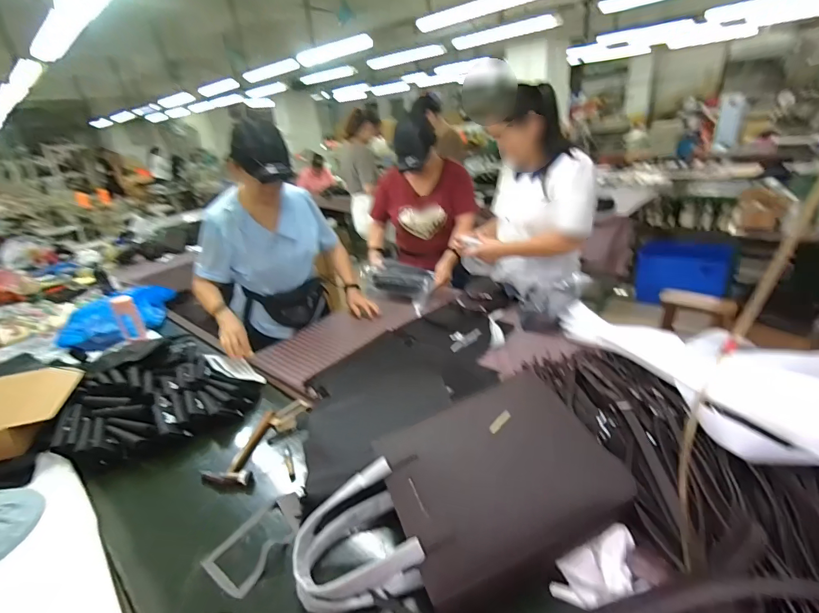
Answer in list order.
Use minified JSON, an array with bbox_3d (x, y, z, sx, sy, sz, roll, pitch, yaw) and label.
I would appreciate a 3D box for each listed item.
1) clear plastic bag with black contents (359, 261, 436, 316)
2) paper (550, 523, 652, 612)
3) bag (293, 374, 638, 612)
[{"bbox_3d":[-0.047,-0.092,1.563,0.300,0.130,0.138,14,33,36],"label":"clear plastic bag with black contents"},{"bbox_3d":[0.294,0.418,0.611,0.137,0.068,0.079,-10,26,-6],"label":"paper"},{"bbox_3d":[0.070,0.339,0.681,0.525,0.169,0.266,-14,27,-15],"label":"bag"}]

